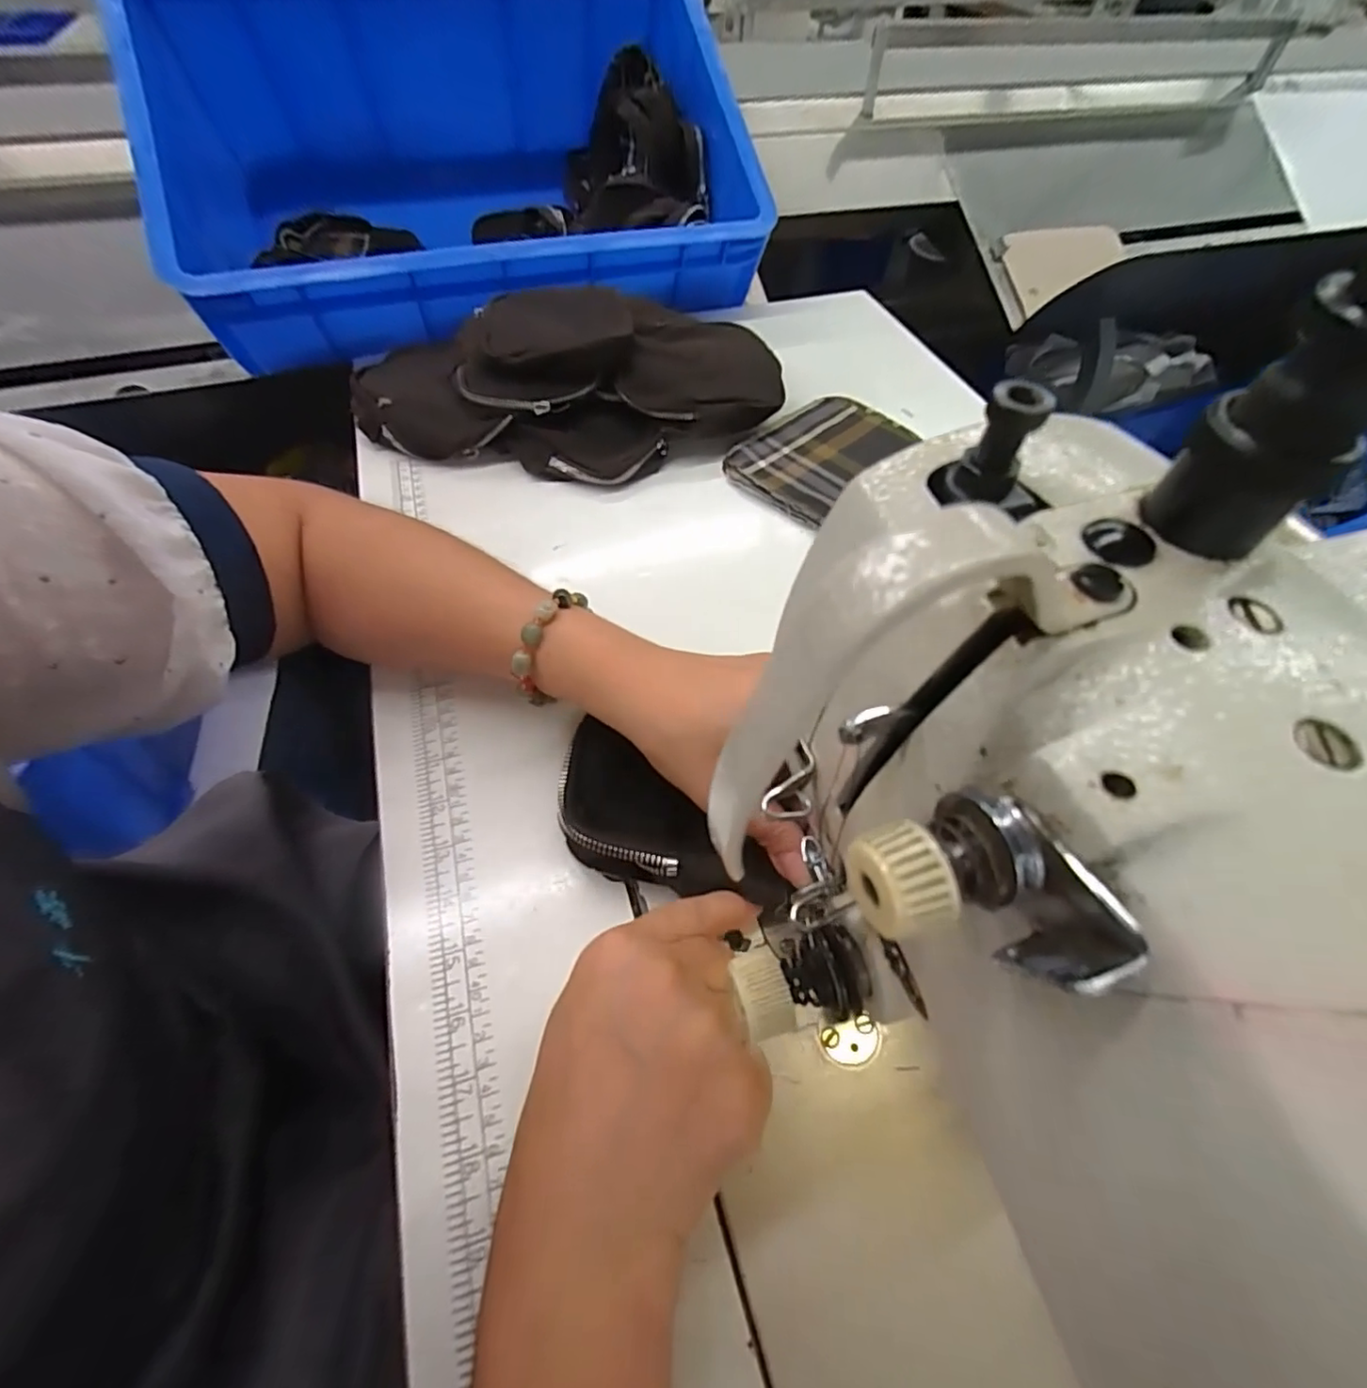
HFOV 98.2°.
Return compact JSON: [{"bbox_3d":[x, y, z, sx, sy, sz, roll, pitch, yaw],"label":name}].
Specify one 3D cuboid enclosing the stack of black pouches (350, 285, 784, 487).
[{"bbox_3d":[-0.093,-0.254,0.486,0.330,0.076,0.176,-1,56,-1],"label":"stack of black pouches"}]

